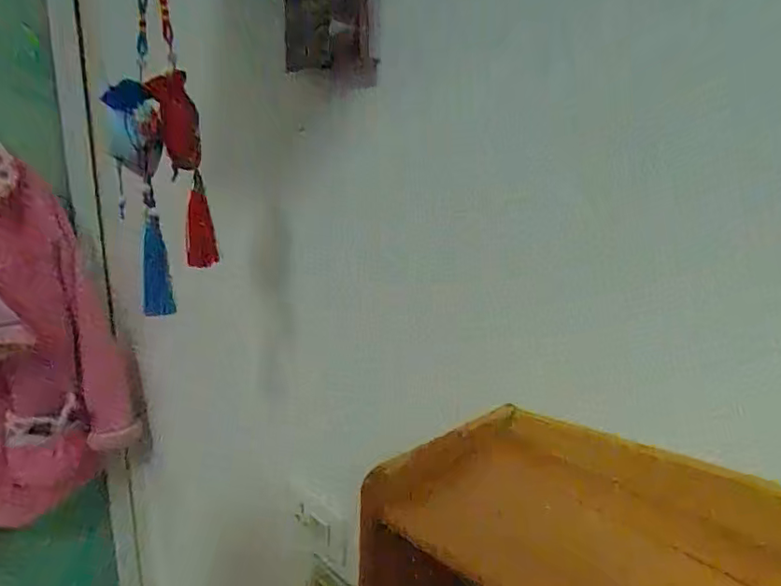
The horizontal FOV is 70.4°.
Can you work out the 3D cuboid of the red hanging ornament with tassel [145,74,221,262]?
[{"bbox_3d":[-0.181,-0.101,0.487,0.045,0.154,0.038,-5,16,-21],"label":"red hanging ornament with tassel"}]

